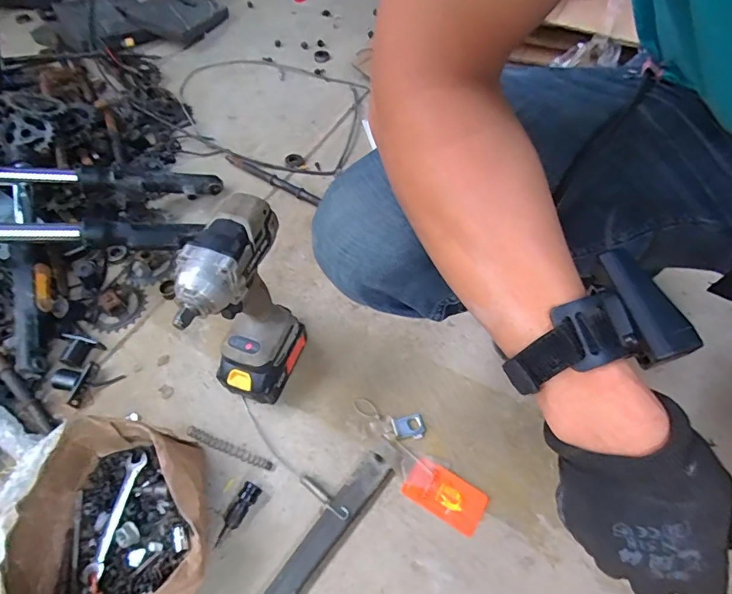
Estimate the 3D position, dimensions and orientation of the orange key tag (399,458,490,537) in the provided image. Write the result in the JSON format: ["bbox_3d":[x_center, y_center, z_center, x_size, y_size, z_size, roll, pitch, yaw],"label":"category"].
[{"bbox_3d":[0.090,0.226,0.531,0.091,0.004,0.050,27,61,19],"label":"orange key tag"}]

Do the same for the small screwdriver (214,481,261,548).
[{"bbox_3d":[-0.147,0.244,0.518,0.024,0.019,0.070,22,60,16],"label":"small screwdriver"}]

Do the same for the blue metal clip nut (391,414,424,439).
[{"bbox_3d":[0.052,0.159,0.564,0.038,0.009,0.028,-11,56,-5],"label":"blue metal clip nut"}]

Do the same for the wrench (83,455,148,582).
[{"bbox_3d":[-0.285,0.246,0.524,0.026,0.010,0.132,6,56,7],"label":"wrench"}]

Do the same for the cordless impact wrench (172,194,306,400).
[{"bbox_3d":[-0.133,0.024,0.525,0.070,0.254,0.138,18,59,14],"label":"cordless impact wrench"}]

